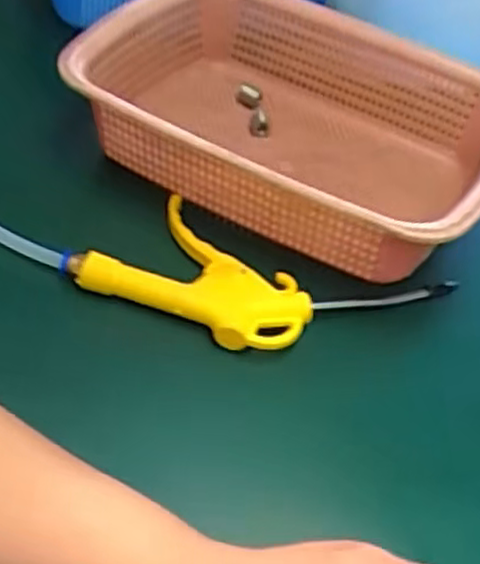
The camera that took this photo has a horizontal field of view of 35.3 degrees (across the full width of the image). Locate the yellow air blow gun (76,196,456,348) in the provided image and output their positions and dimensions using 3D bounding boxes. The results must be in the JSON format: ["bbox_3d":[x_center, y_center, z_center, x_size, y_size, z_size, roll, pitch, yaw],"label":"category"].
[{"bbox_3d":[0.013,0.001,0.470,0.213,0.020,0.100,19,48,11],"label":"yellow air blow gun"}]

